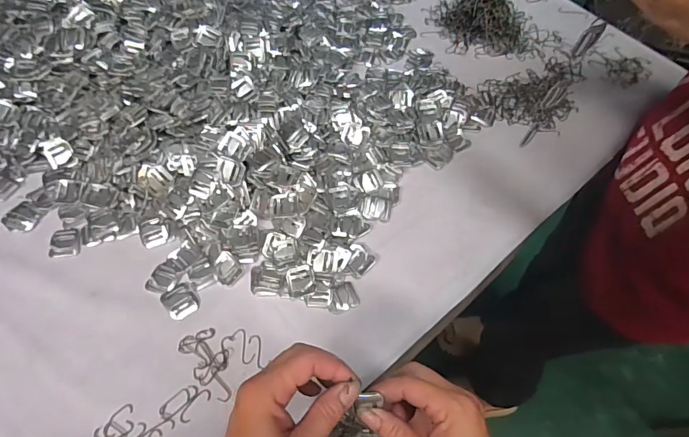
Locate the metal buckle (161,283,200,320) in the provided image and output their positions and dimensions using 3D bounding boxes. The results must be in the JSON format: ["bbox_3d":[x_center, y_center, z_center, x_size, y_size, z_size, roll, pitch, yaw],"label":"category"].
[{"bbox_3d":[-0.176,0.088,0.456,0.032,0.004,0.036,-33,69,-20],"label":"metal buckle"}]

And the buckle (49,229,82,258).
[{"bbox_3d":[-0.315,0.027,0.479,0.032,0.004,0.034,-6,62,-7],"label":"buckle"}]

